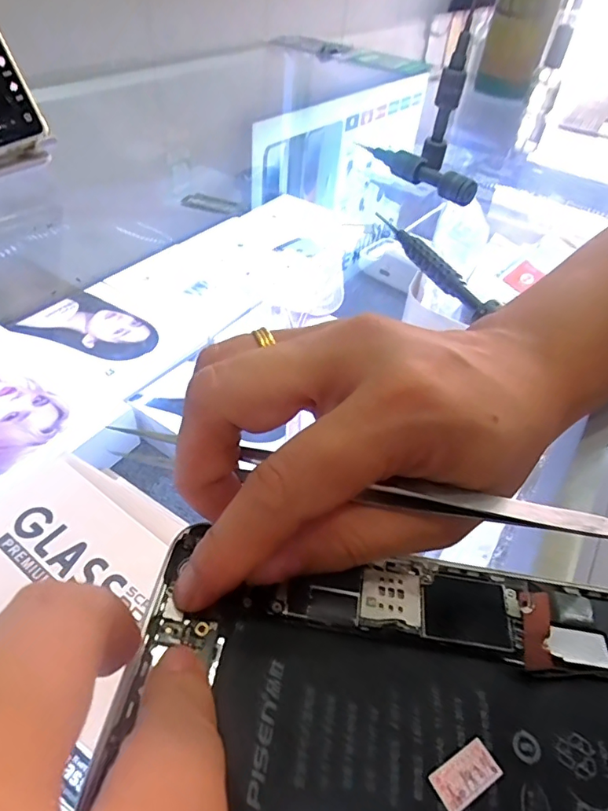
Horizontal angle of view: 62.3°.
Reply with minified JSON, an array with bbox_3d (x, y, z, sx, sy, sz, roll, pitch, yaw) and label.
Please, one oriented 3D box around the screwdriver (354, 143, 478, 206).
[{"bbox_3d":[0.079,-0.173,0.366,0.015,0.015,0.106,-26,53,-29],"label":"screwdriver"}]

